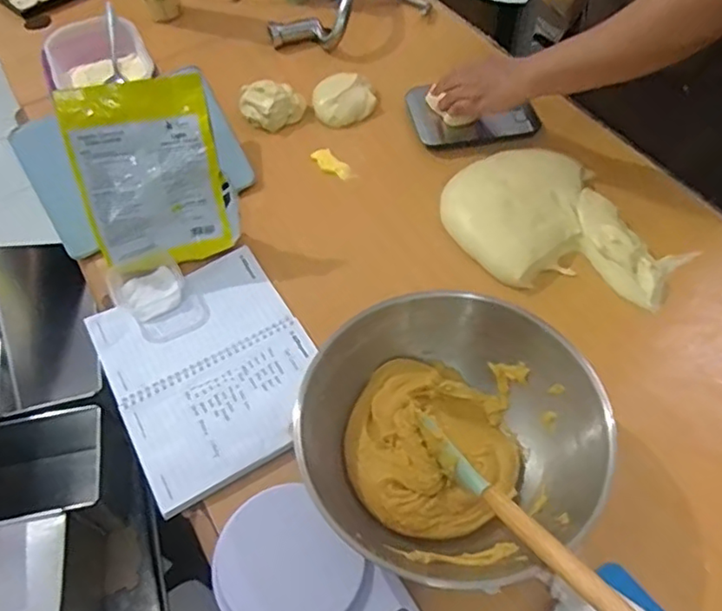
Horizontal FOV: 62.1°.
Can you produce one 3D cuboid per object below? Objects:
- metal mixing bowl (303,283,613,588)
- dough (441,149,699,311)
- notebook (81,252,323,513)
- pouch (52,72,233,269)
[{"bbox_3d":[0.078,0.112,0.552,0.252,0.100,0.254,0,54,0],"label":"metal mixing bowl"},{"bbox_3d":[0.244,-0.113,0.755,0.277,0.042,0.217,17,56,12],"label":"dough"},{"bbox_3d":[-0.164,0.064,0.661,0.207,0.021,0.264,-26,58,-17],"label":"notebook"},{"bbox_3d":[-0.240,-0.145,0.693,0.150,0.208,0.036,-12,34,-9],"label":"pouch"}]

